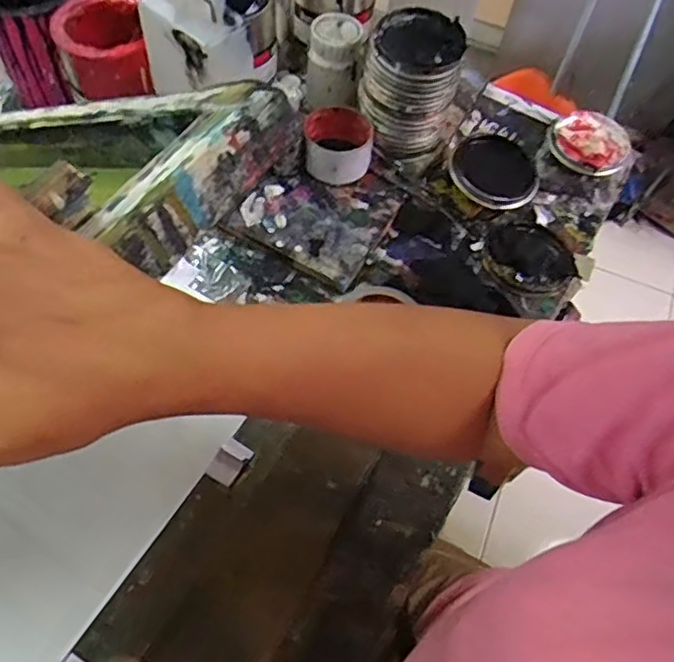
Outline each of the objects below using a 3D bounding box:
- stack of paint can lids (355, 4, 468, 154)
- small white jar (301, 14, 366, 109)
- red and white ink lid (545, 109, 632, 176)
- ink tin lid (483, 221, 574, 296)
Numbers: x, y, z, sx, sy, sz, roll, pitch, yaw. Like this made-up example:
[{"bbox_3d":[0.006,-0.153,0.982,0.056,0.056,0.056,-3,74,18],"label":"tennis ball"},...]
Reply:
[{"bbox_3d":[0.083,-0.283,0.708,0.106,0.130,0.099,14,59,6],"label":"stack of paint can lids"},{"bbox_3d":[-0.005,-0.319,0.752,0.068,0.092,0.068,2,59,-4],"label":"small white jar"},{"bbox_3d":[0.328,-0.247,0.800,0.098,0.025,0.105,2,59,-4],"label":"red and white ink lid"},{"bbox_3d":[0.217,-0.087,0.706,0.101,0.014,0.100,2,59,-4],"label":"ink tin lid"}]

